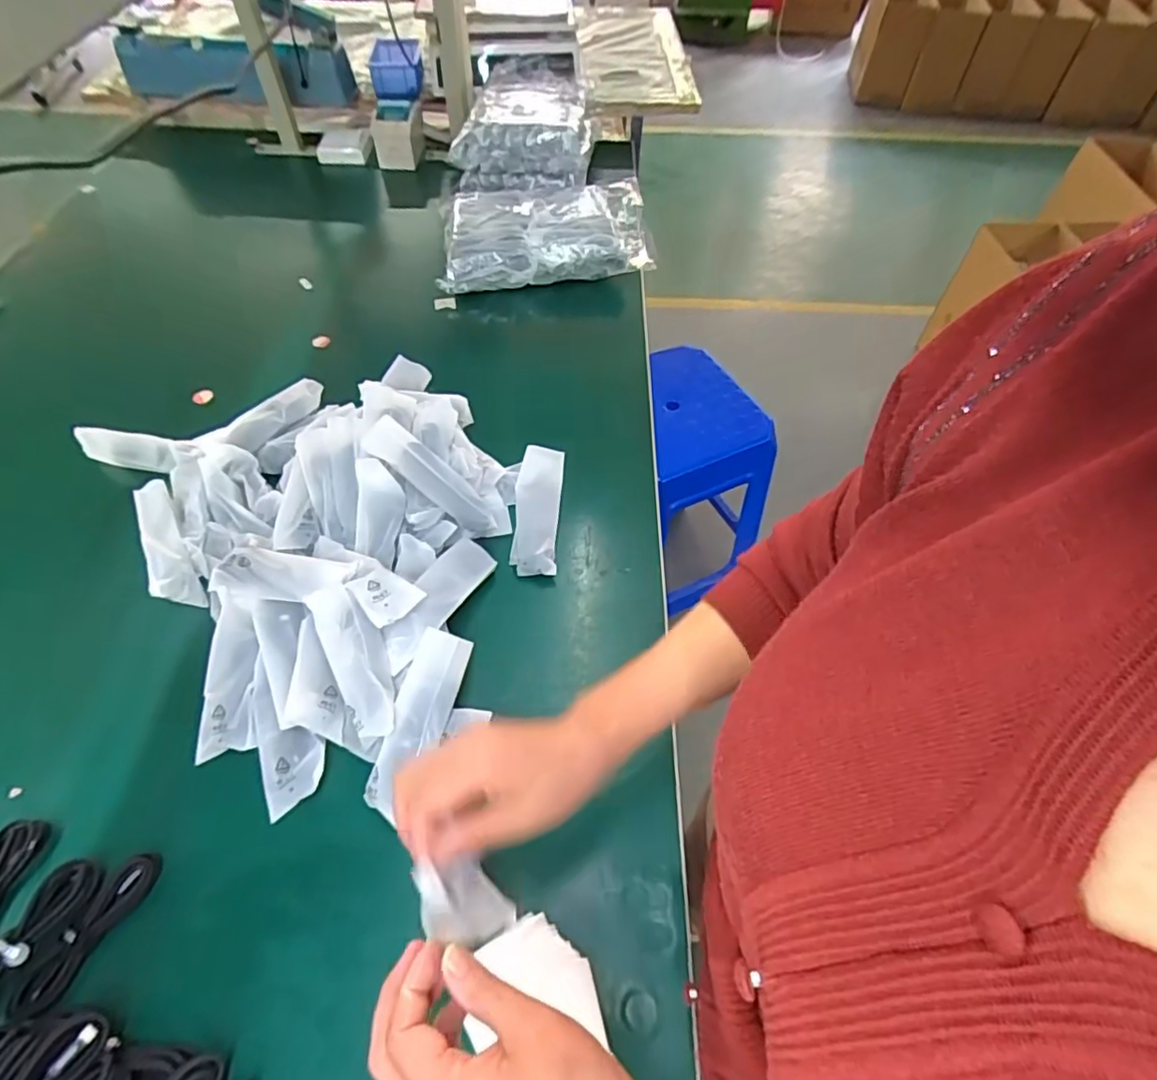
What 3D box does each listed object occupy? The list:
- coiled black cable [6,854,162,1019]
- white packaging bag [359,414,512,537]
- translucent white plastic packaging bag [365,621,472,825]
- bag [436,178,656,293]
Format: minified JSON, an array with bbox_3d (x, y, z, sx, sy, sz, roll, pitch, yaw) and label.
[{"bbox_3d":[-0.362,0.287,0.448,0.032,0.019,0.109,23,57,14],"label":"coiled black cable"},{"bbox_3d":[-0.142,-0.061,0.632,0.170,0.025,0.048,40,55,-16],"label":"white packaging bag"},{"bbox_3d":[-0.137,0.150,0.509,0.045,0.024,0.148,19,75,13],"label":"translucent white plastic packaging bag"},{"bbox_3d":[-0.056,-0.494,0.970,0.337,0.062,0.223,-10,56,-9],"label":"bag"}]

